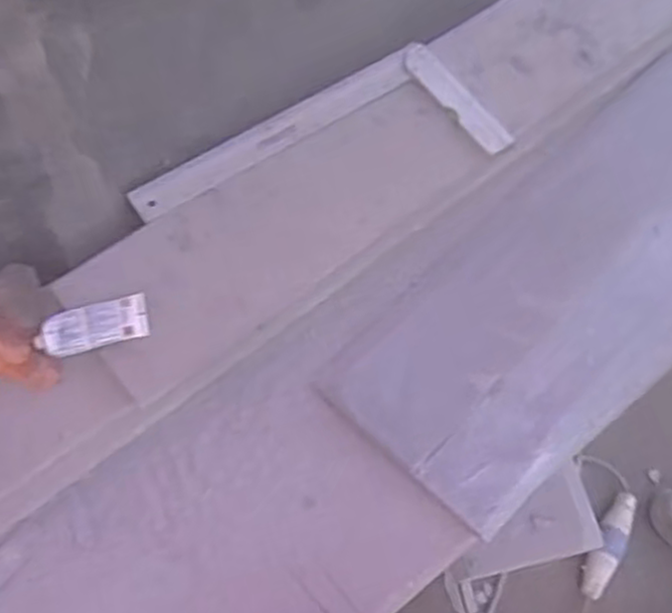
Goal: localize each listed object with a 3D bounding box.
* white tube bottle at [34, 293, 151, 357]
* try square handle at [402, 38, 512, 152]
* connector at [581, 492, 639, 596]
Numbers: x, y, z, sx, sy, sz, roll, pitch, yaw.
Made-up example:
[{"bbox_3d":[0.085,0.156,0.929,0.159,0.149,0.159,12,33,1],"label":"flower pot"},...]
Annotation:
[{"bbox_3d":[-0.212,0.016,0.664,0.093,0.011,0.043,-13,62,-8],"label":"white tube bottle"},{"bbox_3d":[0.124,-0.218,0.792,0.038,0.006,0.159,-29,67,-21],"label":"try square handle"},{"bbox_3d":[0.492,0.433,1.377,0.053,0.038,0.199,31,65,15],"label":"connector"}]

